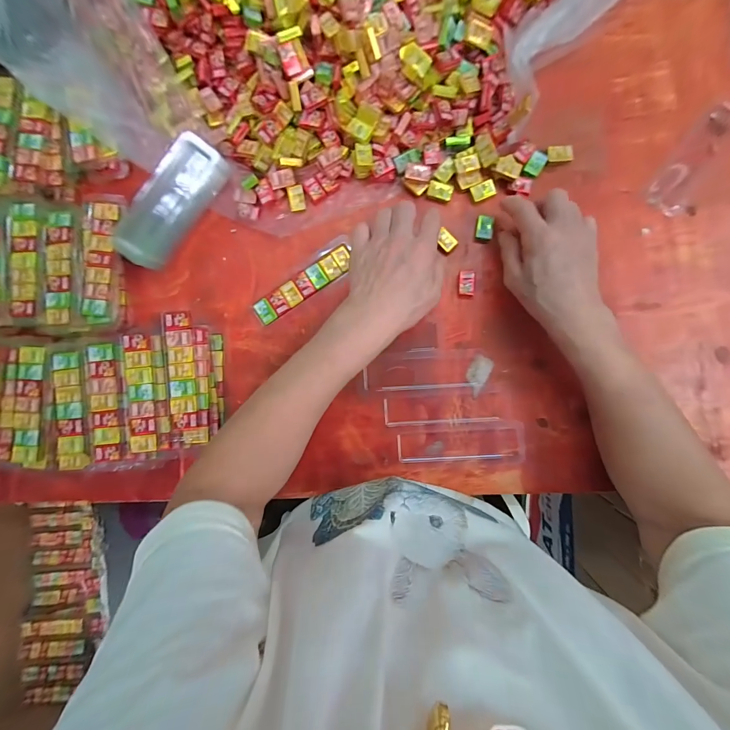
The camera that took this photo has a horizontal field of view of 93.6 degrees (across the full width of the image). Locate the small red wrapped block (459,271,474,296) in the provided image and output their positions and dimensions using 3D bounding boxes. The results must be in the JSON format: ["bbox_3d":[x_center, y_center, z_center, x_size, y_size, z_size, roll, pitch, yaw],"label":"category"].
[{"bbox_3d":[0.110,-0.088,0.372,0.016,0.007,0.025,0,89,2],"label":"small red wrapped block"}]

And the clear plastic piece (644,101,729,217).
[{"bbox_3d":[0.350,-0.217,0.364,0.045,0.006,0.129,38,91,2],"label":"clear plastic piece"}]

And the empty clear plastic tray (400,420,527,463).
[{"bbox_3d":[0.102,0.084,0.366,0.130,0.008,0.042,-2,89,2],"label":"empty clear plastic tray"}]

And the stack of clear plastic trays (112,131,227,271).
[{"bbox_3d":[-0.206,-0.172,0.366,0.056,0.042,0.139,36,91,2],"label":"stack of clear plastic trays"}]

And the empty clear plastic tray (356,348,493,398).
[{"bbox_3d":[0.064,0.009,0.372,0.140,0.009,0.050,-1,89,2],"label":"empty clear plastic tray"}]

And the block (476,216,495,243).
[{"bbox_3d":[0.129,-0.148,0.372,0.017,0.010,0.026,8,89,2],"label":"block"}]

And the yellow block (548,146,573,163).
[{"bbox_3d":[0.209,-0.227,0.368,0.027,0.006,0.017,-1,89,2],"label":"yellow block"}]

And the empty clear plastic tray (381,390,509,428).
[{"bbox_3d":[0.088,0.048,0.368,0.132,0.006,0.033,-4,89,2],"label":"empty clear plastic tray"}]

